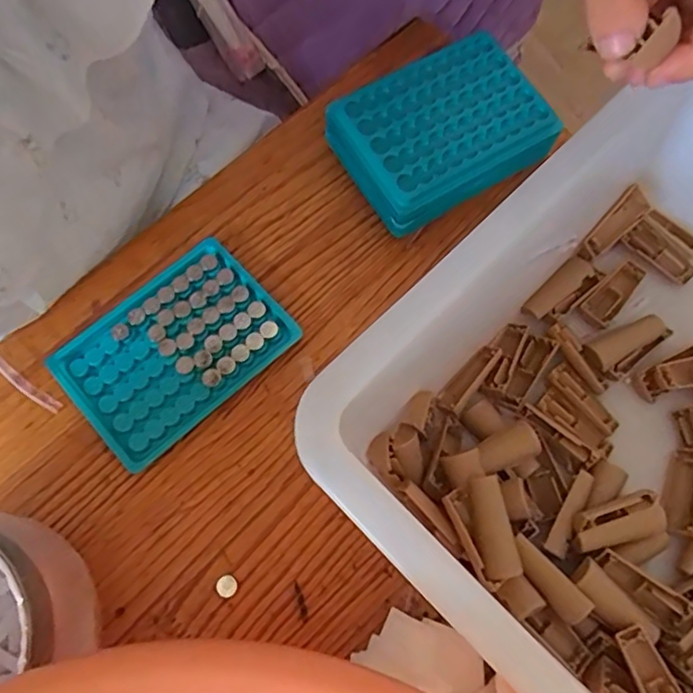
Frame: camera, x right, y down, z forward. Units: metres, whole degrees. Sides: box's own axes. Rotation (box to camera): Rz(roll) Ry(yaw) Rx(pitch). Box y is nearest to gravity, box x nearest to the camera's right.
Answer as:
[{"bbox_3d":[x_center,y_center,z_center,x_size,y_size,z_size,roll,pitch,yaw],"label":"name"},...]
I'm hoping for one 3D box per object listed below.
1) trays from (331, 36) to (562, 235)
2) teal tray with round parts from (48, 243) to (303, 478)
[{"bbox_3d":[0.066,-0.148,0.416,0.132,0.034,0.100,-31,73,-9],"label":"trays"},{"bbox_3d":[-0.108,0.001,0.383,0.131,0.008,0.091,-40,75,-12],"label":"teal tray with round parts"}]

